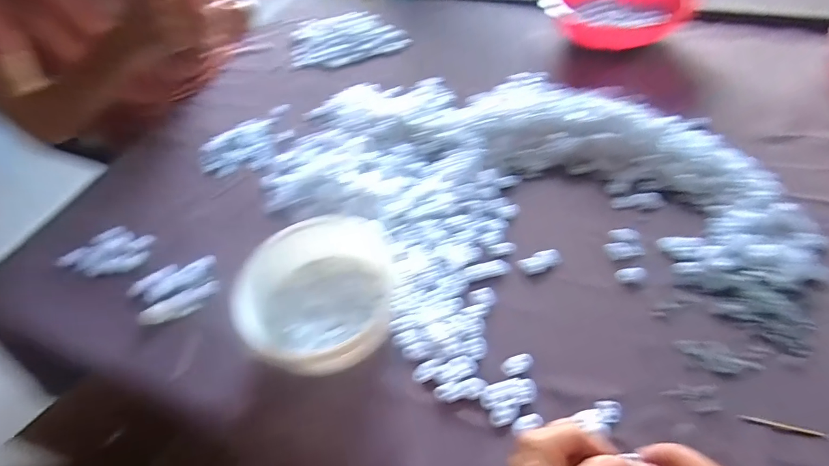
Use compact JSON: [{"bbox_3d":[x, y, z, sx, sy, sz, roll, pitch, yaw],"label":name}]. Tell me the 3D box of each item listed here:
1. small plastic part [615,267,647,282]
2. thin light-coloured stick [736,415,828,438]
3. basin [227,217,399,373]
[{"bbox_3d":[0.250,0.047,0.466,0.032,0.007,0.016,1,52,6],"label":"small plastic part"},{"bbox_3d":[0.332,0.174,0.365,0.071,0.005,0.006,9,56,11],"label":"thin light-coloured stick"},{"bbox_3d":[-0.106,0.060,0.452,0.153,0.065,0.169,0,52,5],"label":"basin"}]

